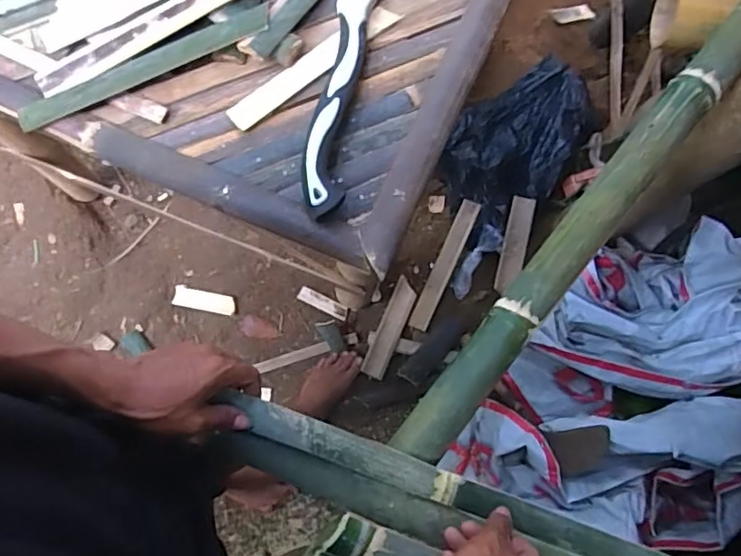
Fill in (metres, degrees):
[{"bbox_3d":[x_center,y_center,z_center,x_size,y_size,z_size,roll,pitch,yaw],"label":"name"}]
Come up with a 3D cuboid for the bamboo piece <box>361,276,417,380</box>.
[{"bbox_3d":[0.047,0.113,1.319,0.054,0.016,0.235,23,78,3],"label":"bamboo piece"}]

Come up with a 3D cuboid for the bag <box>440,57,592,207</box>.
[{"bbox_3d":[0.352,-0.313,1.325,0.372,0.089,0.251,-35,81,-8],"label":"bag"}]

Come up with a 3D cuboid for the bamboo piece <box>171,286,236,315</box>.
[{"bbox_3d":[-0.381,0.052,1.330,0.143,0.008,0.045,10,78,0],"label":"bamboo piece"}]

